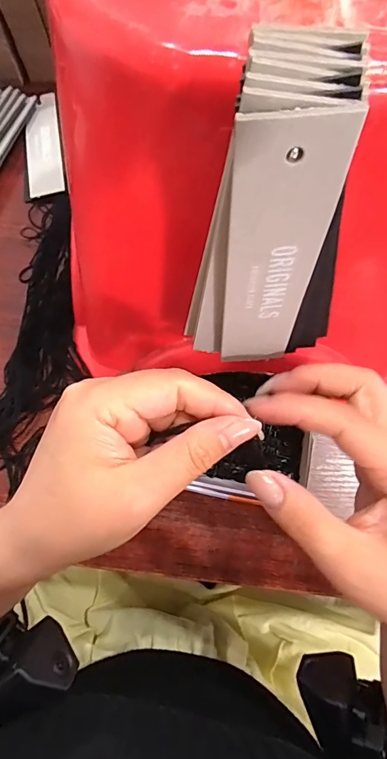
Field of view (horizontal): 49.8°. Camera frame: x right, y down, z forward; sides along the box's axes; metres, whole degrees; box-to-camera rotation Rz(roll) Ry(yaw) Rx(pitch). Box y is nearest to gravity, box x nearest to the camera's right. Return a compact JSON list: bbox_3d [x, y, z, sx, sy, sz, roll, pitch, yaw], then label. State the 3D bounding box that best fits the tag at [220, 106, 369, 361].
[{"bbox_3d":[0.028,-0.038,0.153,0.032,0.120,0.004,-4,65,0],"label":"tag"}]

